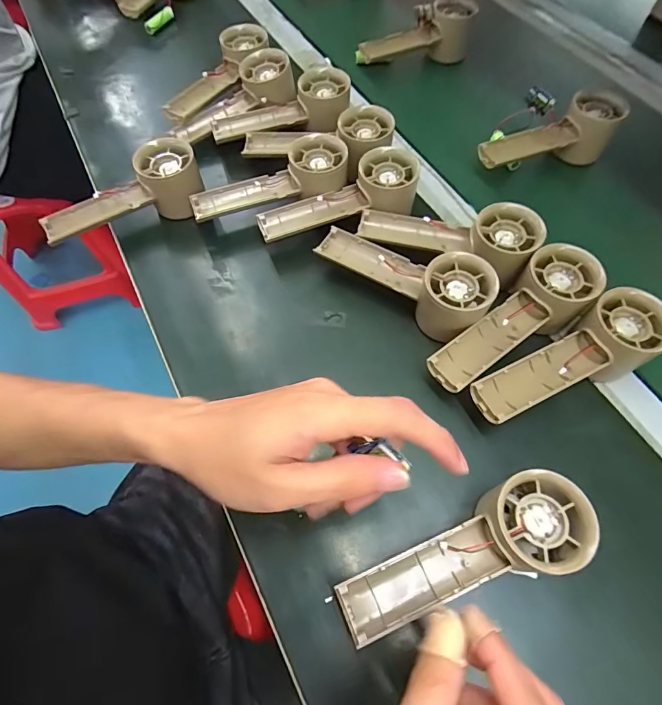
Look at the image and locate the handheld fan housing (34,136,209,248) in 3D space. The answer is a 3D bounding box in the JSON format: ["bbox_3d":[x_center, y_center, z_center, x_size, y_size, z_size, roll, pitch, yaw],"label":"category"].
[{"bbox_3d":[-0.205,-0.152,0.410,0.155,0.063,0.059,-21,65,-8],"label":"handheld fan housing"}]

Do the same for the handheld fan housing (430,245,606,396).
[{"bbox_3d":[0.147,-0.024,0.339,0.159,0.046,0.056,-36,65,-5],"label":"handheld fan housing"}]

